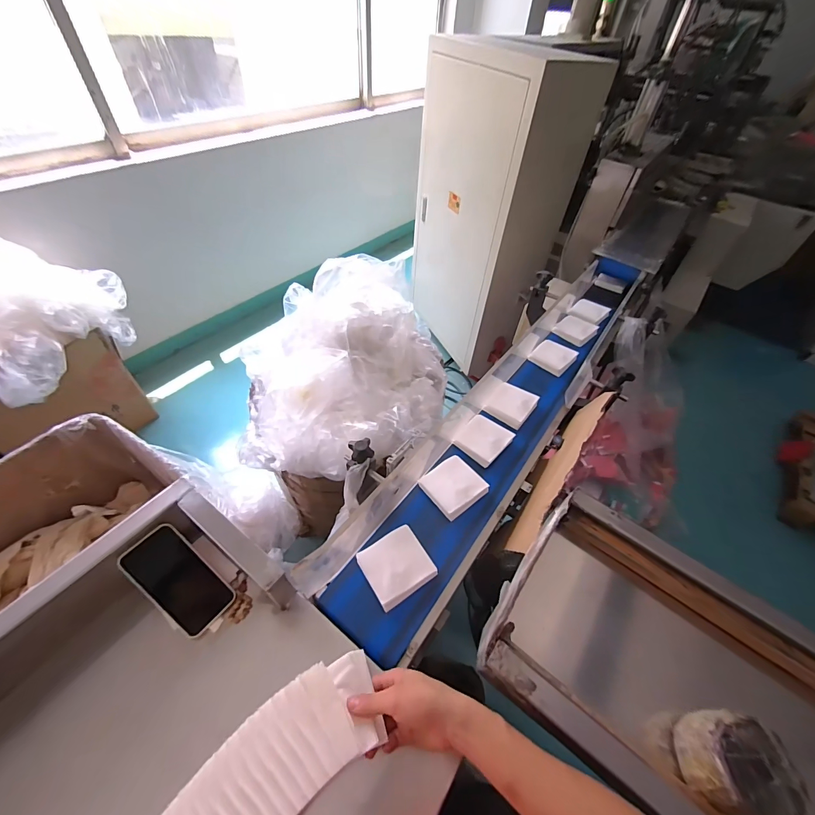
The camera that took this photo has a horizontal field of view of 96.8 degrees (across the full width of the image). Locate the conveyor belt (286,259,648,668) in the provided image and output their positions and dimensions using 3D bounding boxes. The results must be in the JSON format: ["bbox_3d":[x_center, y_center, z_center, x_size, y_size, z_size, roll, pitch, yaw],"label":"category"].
[{"bbox_3d":[0.263,-0.033,0.804,0.194,0.126,1.173,32,54,21],"label":"conveyor belt"}]

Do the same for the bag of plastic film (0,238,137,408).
[{"bbox_3d":[-1.252,-0.333,1.256,0.484,0.330,0.438,-34,60,-29],"label":"bag of plastic film"}]

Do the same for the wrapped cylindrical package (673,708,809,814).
[{"bbox_3d":[0.354,0.388,0.394,0.081,0.071,0.087,1,50,-5],"label":"wrapped cylindrical package"}]

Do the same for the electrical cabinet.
[{"bbox_3d":[0.335,-0.844,1.720,0.360,1.231,0.759,-16,53,-18],"label":"electrical cabinet"}]

